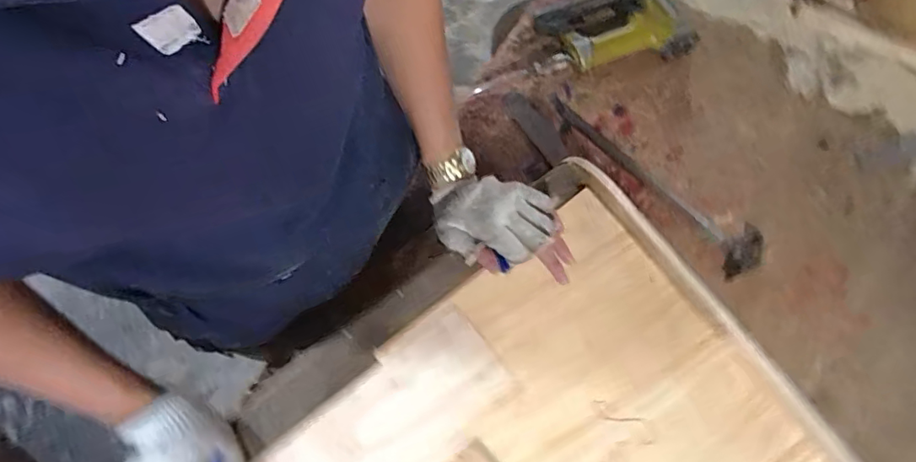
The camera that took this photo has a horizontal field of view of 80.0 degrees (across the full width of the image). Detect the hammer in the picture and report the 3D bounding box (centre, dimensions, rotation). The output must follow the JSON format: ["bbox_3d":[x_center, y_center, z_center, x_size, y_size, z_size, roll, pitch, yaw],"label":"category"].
[{"bbox_3d":[0.245,-0.070,0.702,0.327,0.025,0.071,42,76,11],"label":"hammer"}]

